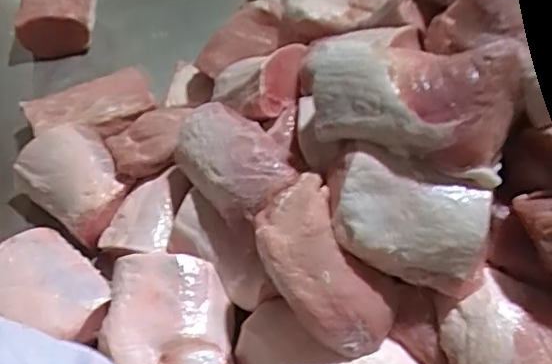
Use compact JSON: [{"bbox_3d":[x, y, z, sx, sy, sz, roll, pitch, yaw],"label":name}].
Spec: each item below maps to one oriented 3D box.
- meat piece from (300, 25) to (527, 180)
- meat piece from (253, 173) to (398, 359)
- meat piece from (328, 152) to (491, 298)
[{"bbox_3d":[0.126,-0.095,0.570,0.204,0.080,0.119,16,50,15],"label":"meat piece"},{"bbox_3d":[0.056,0.085,0.585,0.120,0.068,0.181,-33,88,-22],"label":"meat piece"},{"bbox_3d":[0.130,0.038,0.577,0.157,0.070,0.112,16,93,11],"label":"meat piece"}]

